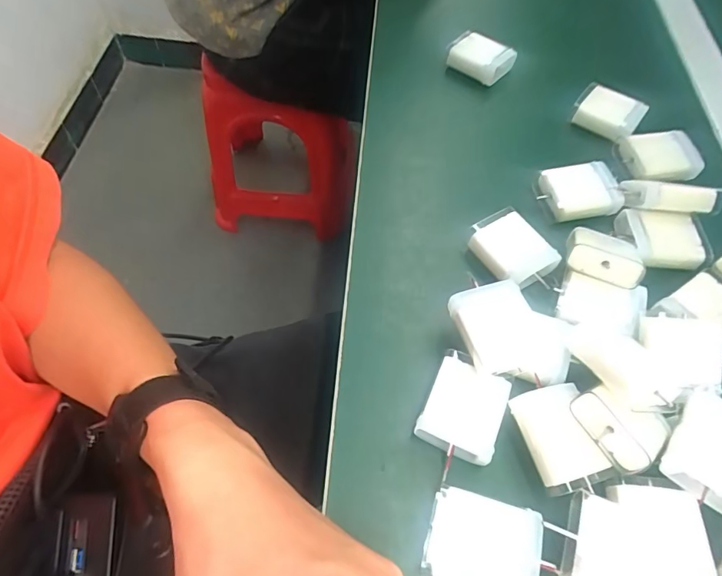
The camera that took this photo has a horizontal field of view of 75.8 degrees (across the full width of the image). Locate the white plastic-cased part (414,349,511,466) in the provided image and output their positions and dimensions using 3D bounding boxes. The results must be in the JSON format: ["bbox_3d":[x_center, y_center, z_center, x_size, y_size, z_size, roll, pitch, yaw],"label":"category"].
[{"bbox_3d":[0.057,0.066,0.257,0.041,0.014,0.053,24,61,9],"label":"white plastic-cased part"}]

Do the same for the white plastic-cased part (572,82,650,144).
[{"bbox_3d":[0.201,-0.143,0.377,0.049,0.018,0.036,35,63,15],"label":"white plastic-cased part"}]

